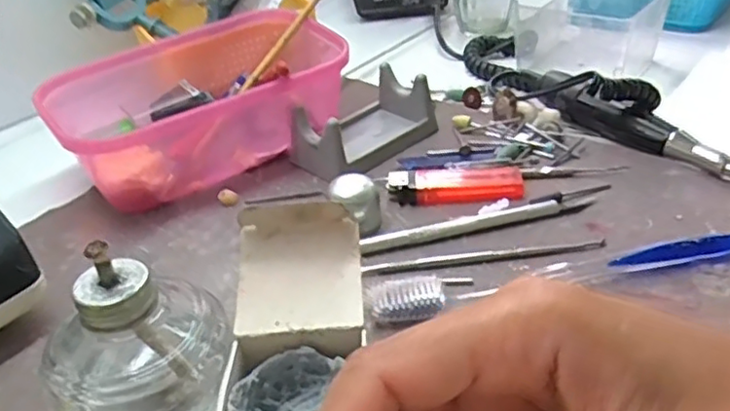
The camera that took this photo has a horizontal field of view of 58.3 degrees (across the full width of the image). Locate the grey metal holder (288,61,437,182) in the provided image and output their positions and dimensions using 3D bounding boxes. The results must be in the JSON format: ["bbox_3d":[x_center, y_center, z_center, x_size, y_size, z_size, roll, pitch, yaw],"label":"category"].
[{"bbox_3d":[-0.003,-0.058,0.446,0.060,0.038,0.095,23,45,37],"label":"grey metal holder"}]

